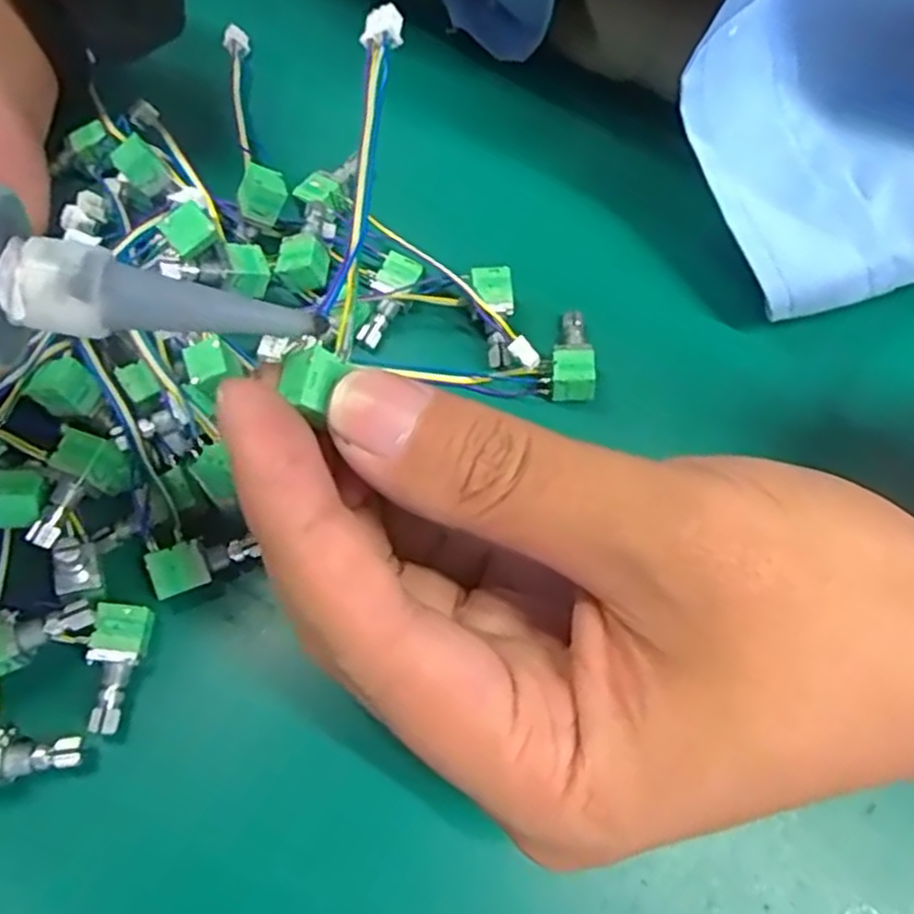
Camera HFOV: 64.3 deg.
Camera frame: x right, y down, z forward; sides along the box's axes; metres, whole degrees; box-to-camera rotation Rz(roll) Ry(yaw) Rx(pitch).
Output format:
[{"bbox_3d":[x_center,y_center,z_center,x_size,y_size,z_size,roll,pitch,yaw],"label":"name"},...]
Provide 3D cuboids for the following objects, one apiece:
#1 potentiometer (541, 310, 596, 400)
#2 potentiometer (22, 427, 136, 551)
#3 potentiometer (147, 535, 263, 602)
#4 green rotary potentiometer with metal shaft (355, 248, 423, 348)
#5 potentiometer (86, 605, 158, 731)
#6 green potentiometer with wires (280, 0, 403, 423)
[{"bbox_3d":[0.034,-0.030,0.206,0.013,0.007,0.028,12,66,4],"label":"potentiometer"},{"bbox_3d":[-0.093,0.008,0.174,0.013,0.011,0.028,20,67,7],"label":"potentiometer"},{"bbox_3d":[-0.062,0.025,0.178,0.025,0.005,0.011,-16,67,-22],"label":"potentiometer"},{"bbox_3d":[-0.021,-0.046,0.209,0.012,0.009,0.028,23,84,9],"label":"green rotary potentiometer with metal shaft"},{"bbox_3d":[-0.079,0.048,0.168,0.012,0.006,0.028,4,66,0],"label":"potentiometer"},{"bbox_3d":[-0.022,-0.052,0.143,0.011,0.006,0.092,6,69,1],"label":"green potentiometer with wires"}]

